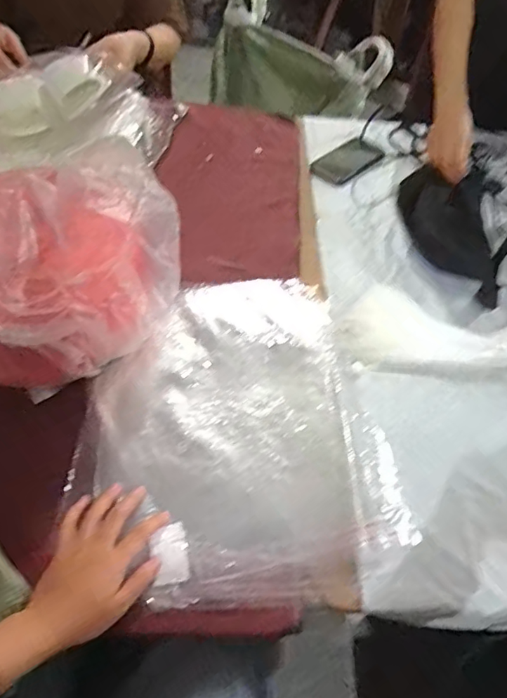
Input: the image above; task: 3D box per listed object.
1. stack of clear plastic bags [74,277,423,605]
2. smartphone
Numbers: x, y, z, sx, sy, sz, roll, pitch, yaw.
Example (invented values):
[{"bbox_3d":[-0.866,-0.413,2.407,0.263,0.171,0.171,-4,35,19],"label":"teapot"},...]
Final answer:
[{"bbox_3d":[-0.025,0.082,0.613,0.341,0.031,0.407,-7,55,-7],"label":"stack of clear plastic bags"},{"bbox_3d":[0.189,-0.379,1.026,0.087,0.010,0.164,40,57,22],"label":"smartphone"}]

